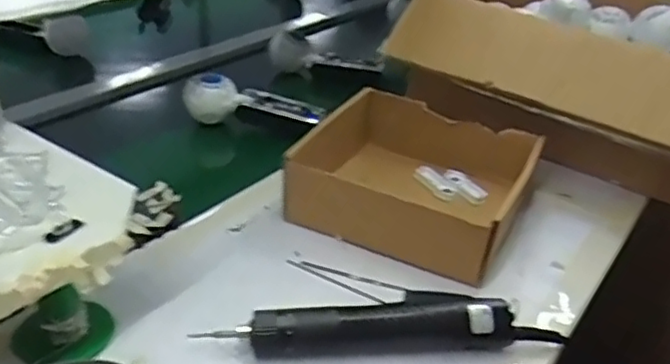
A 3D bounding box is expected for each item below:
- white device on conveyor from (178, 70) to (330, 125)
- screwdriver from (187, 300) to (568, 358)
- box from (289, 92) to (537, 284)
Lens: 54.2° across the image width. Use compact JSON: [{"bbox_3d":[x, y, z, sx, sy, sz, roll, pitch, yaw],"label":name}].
[{"bbox_3d":[-0.099,-0.101,0.805,0.166,0.048,0.054,8,30,5],"label":"white device on conveyor"},{"bbox_3d":[0.042,0.106,0.482,0.257,0.030,0.031,-1,31,-11],"label":"screwdriver"},{"bbox_3d":[0.079,-0.003,0.653,0.205,0.075,0.197,18,33,21],"label":"box"}]

